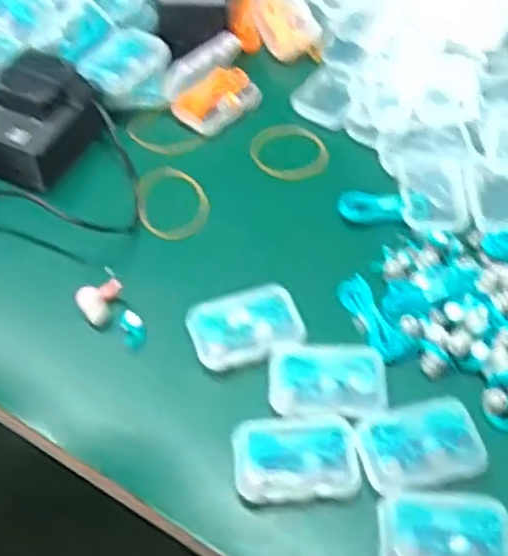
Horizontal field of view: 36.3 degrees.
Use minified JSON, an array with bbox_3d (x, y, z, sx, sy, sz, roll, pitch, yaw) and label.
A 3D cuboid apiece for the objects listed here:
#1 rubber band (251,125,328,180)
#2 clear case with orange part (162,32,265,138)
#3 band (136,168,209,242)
[{"bbox_3d":[0.022,-0.079,0.484,0.044,0.004,0.050,-28,58,-20],"label":"rubber band"},{"bbox_3d":[-0.025,-0.122,0.490,0.057,0.042,0.034,-28,58,-20],"label":"clear case with orange part"},{"bbox_3d":[-0.048,-0.044,0.455,0.041,0.004,0.053,-12,59,-14],"label":"band"}]

